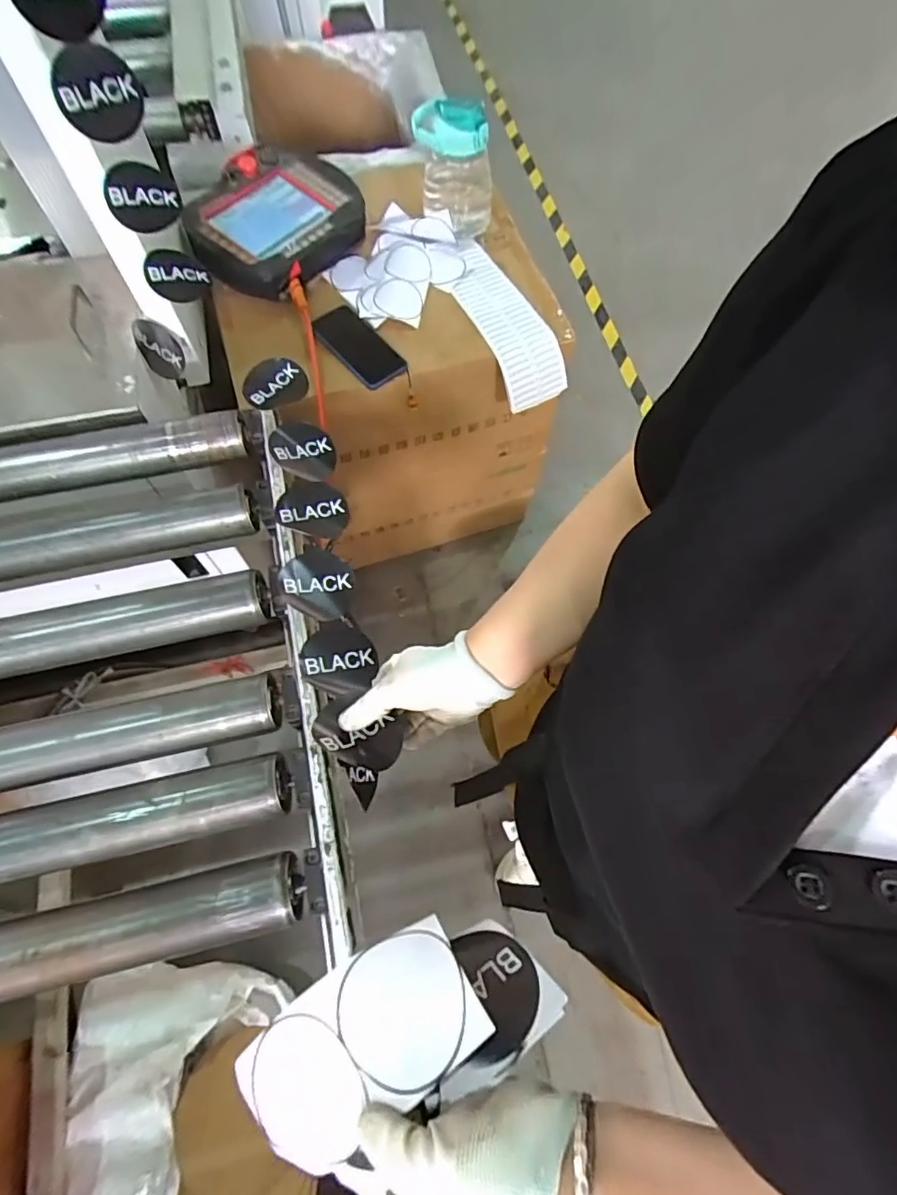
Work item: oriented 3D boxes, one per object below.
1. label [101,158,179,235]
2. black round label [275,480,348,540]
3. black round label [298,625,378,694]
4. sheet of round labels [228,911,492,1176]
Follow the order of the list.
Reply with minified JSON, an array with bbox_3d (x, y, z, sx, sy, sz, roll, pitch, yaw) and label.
[{"bbox_3d":[-0.338,-0.444,0.619,0.072,0.073,0.012,-6,65,-40],"label":"label"},{"bbox_3d":[-0.148,-0.096,0.608,0.074,0.013,0.072,3,68,-9],"label":"black round label"},{"bbox_3d":[-0.107,0.059,0.547,0.071,0.016,0.074,12,49,-14],"label":"black round label"},{"bbox_3d":[-0.055,0.270,0.338,0.161,0.024,0.080,-40,58,4],"label":"sheet of round labels"}]

